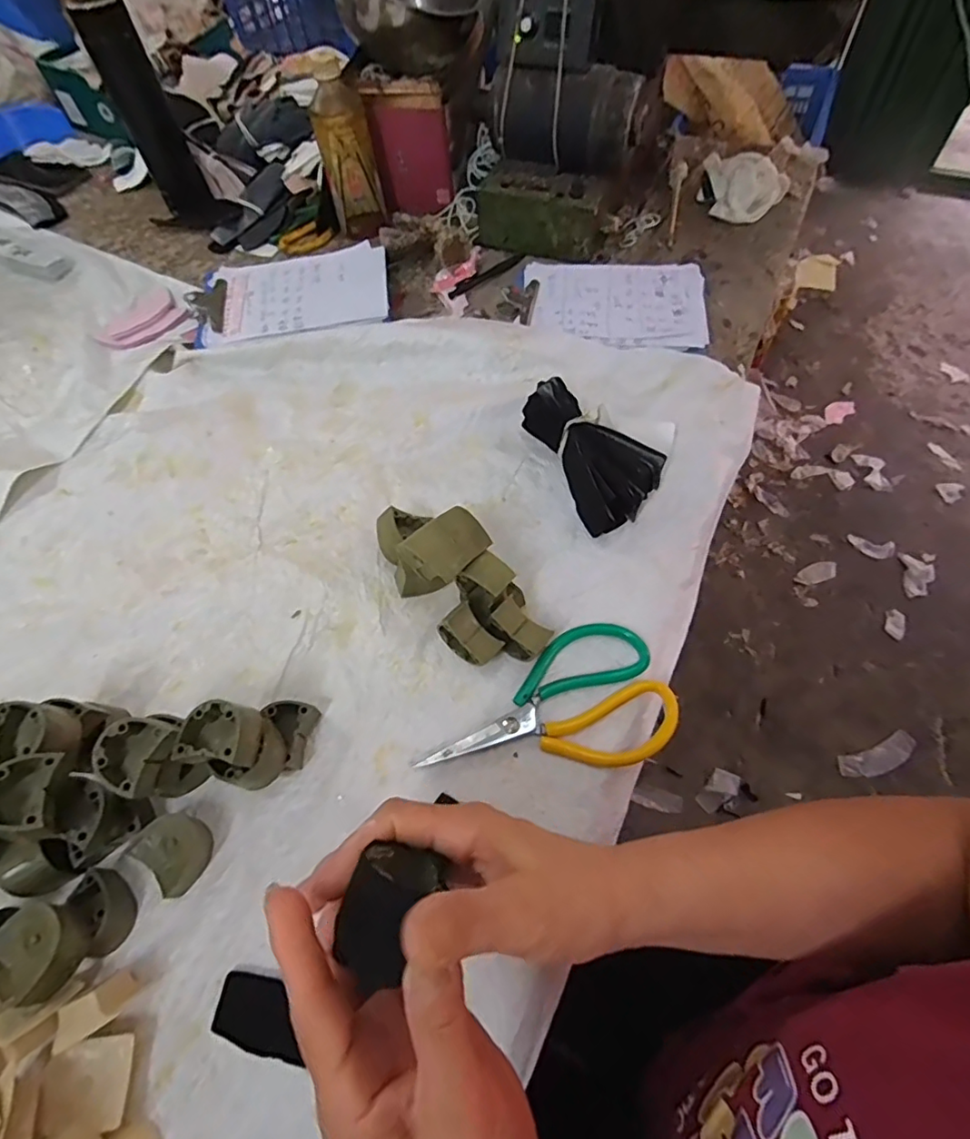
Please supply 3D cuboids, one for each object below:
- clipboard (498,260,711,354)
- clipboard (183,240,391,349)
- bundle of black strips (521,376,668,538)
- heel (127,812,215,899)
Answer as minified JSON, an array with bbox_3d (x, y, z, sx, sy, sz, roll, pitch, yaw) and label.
[{"bbox_3d":[0.140,-0.309,0.631,0.216,0.015,0.157,8,63,6],"label":"clipboard"},{"bbox_3d":[-0.226,-0.322,0.648,0.224,0.018,0.161,-8,62,-2],"label":"clipboard"},{"bbox_3d":[0.098,-0.110,0.509,0.073,0.051,0.159,-23,64,-10],"label":"bundle of black strips"},{"bbox_3d":[-0.210,0.195,0.380,0.035,0.029,0.046,-41,68,-18],"label":"heel"}]

